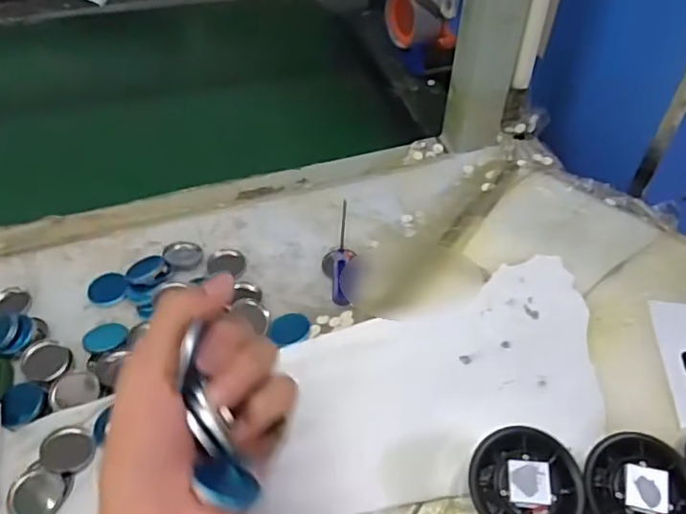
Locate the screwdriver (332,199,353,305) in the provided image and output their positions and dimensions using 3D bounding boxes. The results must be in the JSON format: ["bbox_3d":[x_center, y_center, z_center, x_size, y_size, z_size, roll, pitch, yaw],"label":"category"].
[{"bbox_3d":[0.000,-0.008,0.483,0.014,0.021,0.115,2,49,0],"label":"screwdriver"}]

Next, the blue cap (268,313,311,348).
[{"bbox_3d":[-0.039,0.052,0.438,0.030,0.004,0.025,-21,53,-19],"label":"blue cap"}]

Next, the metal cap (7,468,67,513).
[{"bbox_3d":[-0.186,0.145,0.359,0.030,0.007,0.031,27,56,-5],"label":"metal cap"}]

